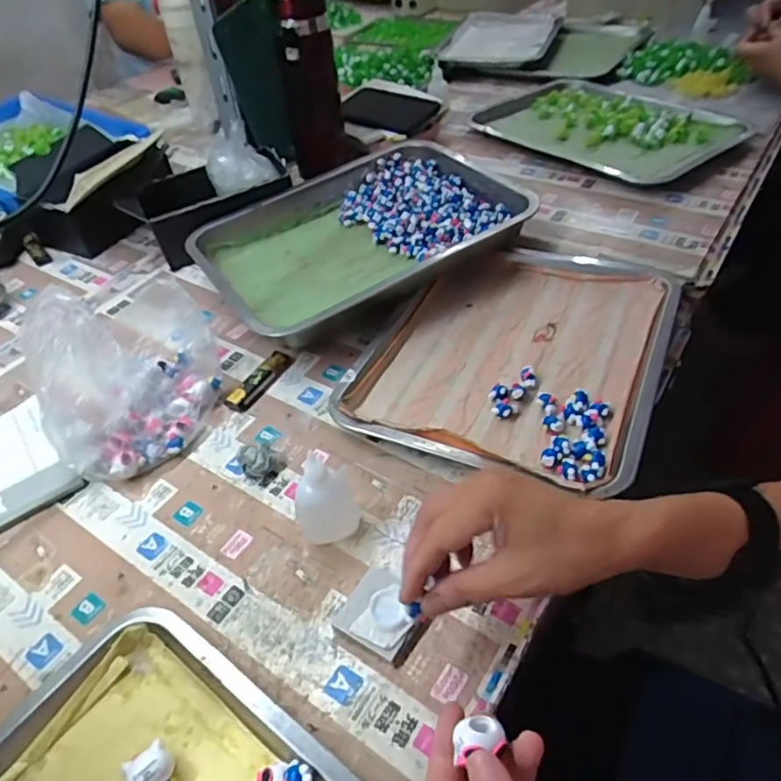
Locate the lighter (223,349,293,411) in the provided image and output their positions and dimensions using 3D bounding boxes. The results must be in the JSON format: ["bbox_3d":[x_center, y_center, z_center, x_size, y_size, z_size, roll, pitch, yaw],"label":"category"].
[{"bbox_3d":[-0.128,-0.011,0.586,0.020,0.014,0.082,22,50,25],"label":"lighter"}]

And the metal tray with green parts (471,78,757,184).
[{"bbox_3d":[0.285,-0.366,0.837,0.328,0.032,0.228,33,57,32],"label":"metal tray with green parts"}]

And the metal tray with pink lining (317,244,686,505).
[{"bbox_3d":[0.120,-0.039,0.577,0.262,0.035,0.299,17,48,20],"label":"metal tray with pink lining"}]

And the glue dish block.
[{"bbox_3d":[-0.005,0.150,0.404,0.055,0.016,0.050,25,52,26],"label":"glue dish block"}]

